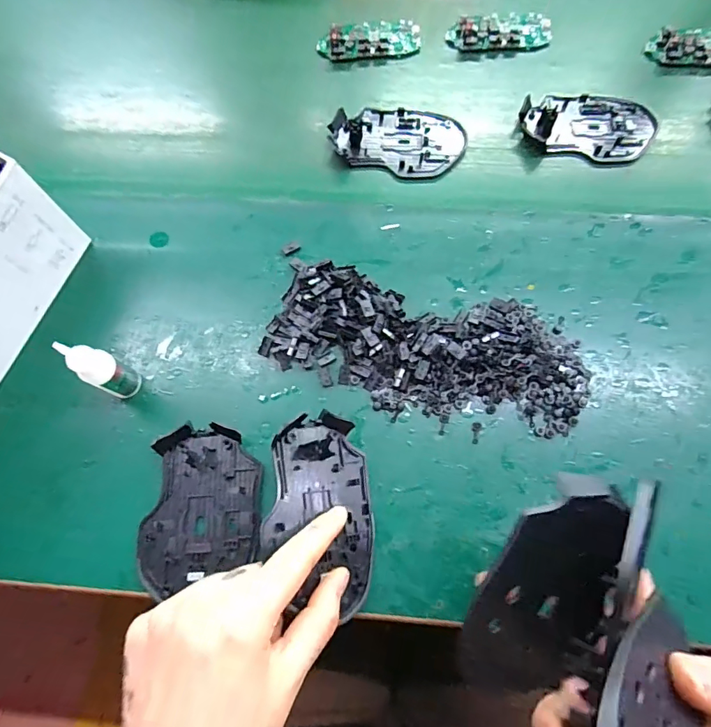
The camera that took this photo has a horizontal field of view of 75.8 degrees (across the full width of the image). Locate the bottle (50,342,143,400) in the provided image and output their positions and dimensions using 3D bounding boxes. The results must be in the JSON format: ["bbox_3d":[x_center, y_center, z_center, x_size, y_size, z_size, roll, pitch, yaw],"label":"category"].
[{"bbox_3d":[-0.163,0.005,0.294,0.016,0.071,0.021,27,73,11],"label":"bottle"}]

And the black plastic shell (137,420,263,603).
[{"bbox_3d":[-0.100,0.091,0.294,0.074,0.011,0.099,0,70,2],"label":"black plastic shell"}]

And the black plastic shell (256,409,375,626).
[{"bbox_3d":[-0.022,0.088,0.279,0.072,0.016,0.112,12,66,-30],"label":"black plastic shell"}]

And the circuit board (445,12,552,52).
[{"bbox_3d":[0.140,-0.323,0.444,0.098,0.014,0.043,-5,70,0],"label":"circuit board"}]

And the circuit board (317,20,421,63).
[{"bbox_3d":[0.014,-0.314,0.442,0.098,0.015,0.043,-10,70,-2],"label":"circuit board"}]

